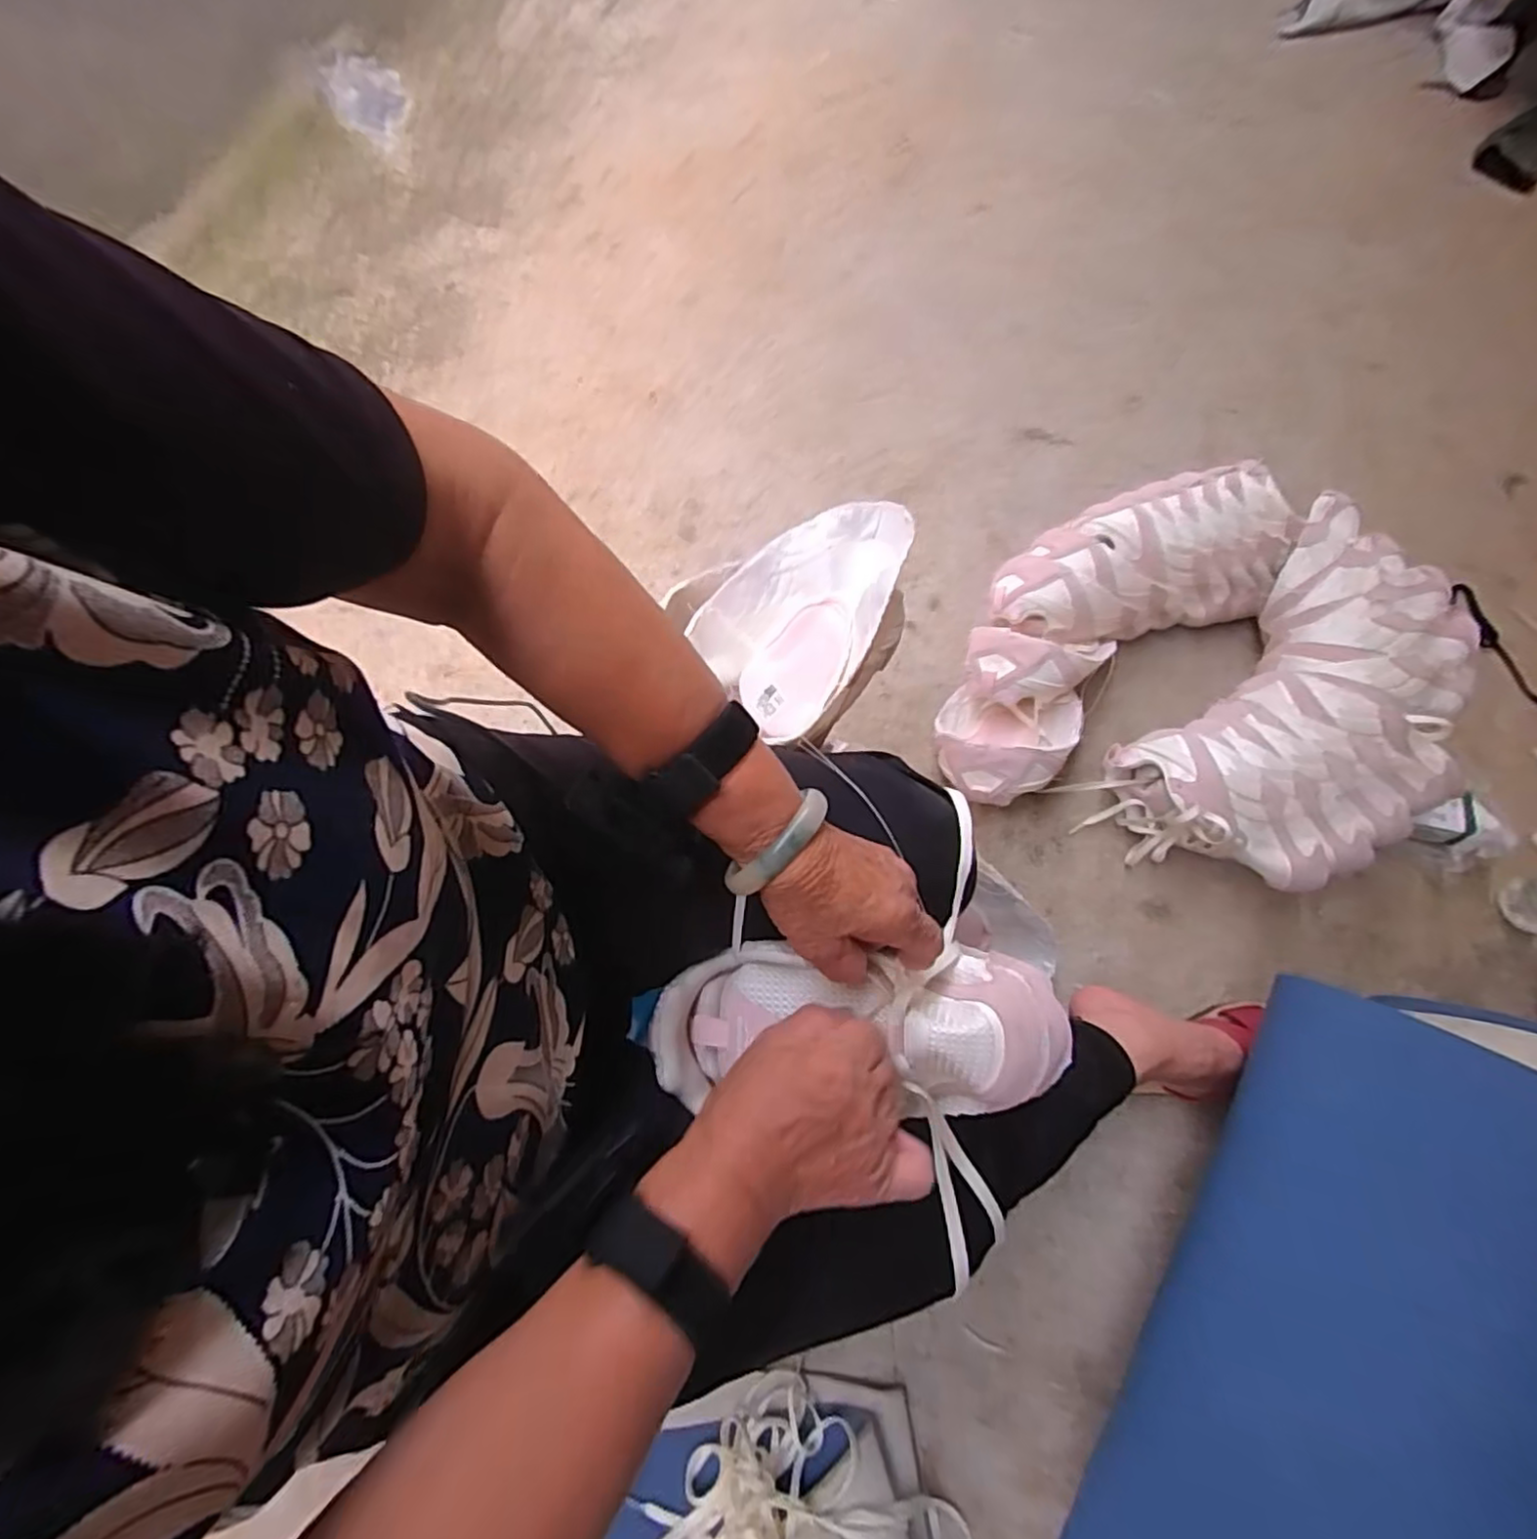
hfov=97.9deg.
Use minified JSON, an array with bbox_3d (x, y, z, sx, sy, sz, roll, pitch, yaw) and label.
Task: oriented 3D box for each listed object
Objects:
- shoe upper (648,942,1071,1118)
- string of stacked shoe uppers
[{"bbox_3d":[0.050,0.152,0.391,0.231,0.057,0.090,0,72,4],"label":"shoe upper"},{"bbox_3d":[0.491,-0.119,0.780,0.483,0.134,0.445,18,73,7],"label":"string of stacked shoe uppers"}]

